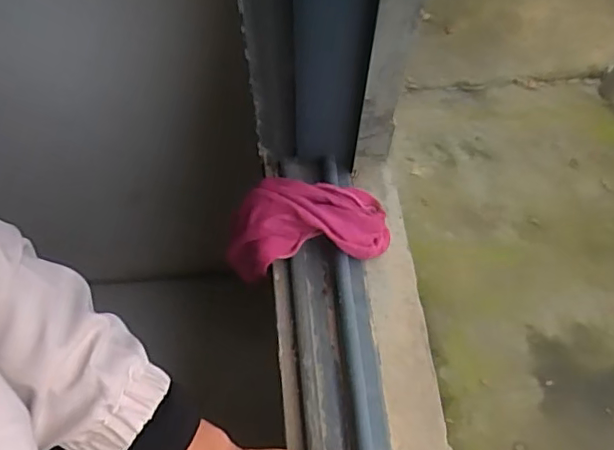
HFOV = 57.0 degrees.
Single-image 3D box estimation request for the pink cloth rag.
[{"bbox_3d":[0.000,0.000,0.520,0.148,0.056,0.075,-12,66,-5],"label":"pink cloth rag"}]

